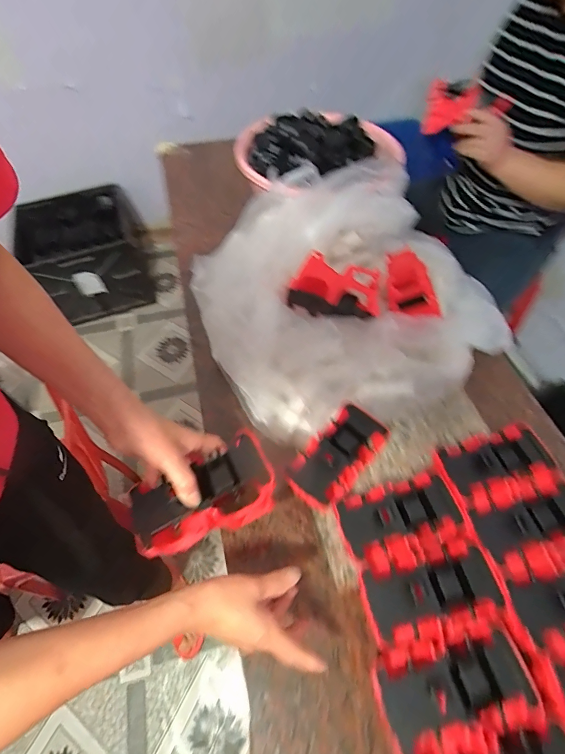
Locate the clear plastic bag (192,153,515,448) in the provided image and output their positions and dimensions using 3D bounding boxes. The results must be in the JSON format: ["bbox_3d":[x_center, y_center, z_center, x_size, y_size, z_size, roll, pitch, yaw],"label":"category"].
[{"bbox_3d":[0.094,-0.189,0.716,0.510,0.150,0.523,-22,57,-13],"label":"clear plastic bag"}]

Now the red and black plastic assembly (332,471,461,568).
[{"bbox_3d":[0.146,0.176,0.477,0.149,0.034,0.076,-15,56,-9],"label":"red and black plastic assembly"}]

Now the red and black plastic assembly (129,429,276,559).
[{"bbox_3d":[-0.088,0.134,0.418,0.153,0.060,0.082,-21,57,-13],"label":"red and black plastic assembly"}]

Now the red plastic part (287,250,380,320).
[{"bbox_3d":[0.090,-0.153,0.635,0.153,0.051,0.095,11,56,9],"label":"red plastic part"}]

